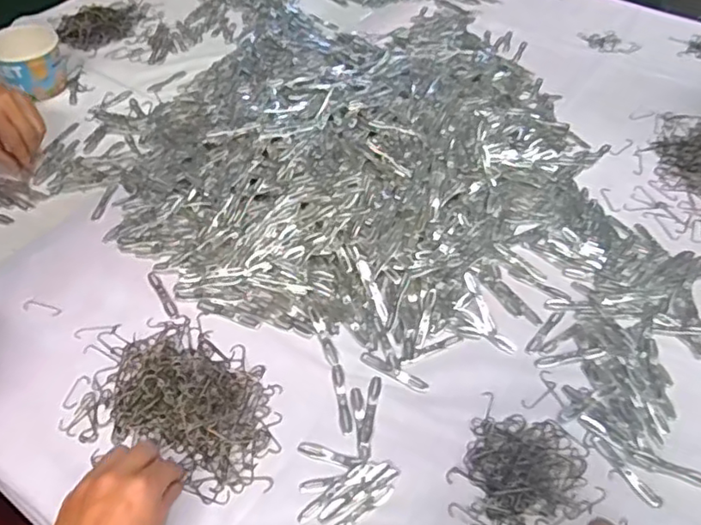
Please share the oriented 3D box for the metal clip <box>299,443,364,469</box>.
[{"bbox_3d":[-0.017,0.165,0.508,0.056,0.005,0.012,15,50,11],"label":"metal clip"}]

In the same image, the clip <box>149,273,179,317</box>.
[{"bbox_3d":[-0.195,0.032,0.614,0.011,0.004,0.067,-26,54,-22],"label":"clip"}]

